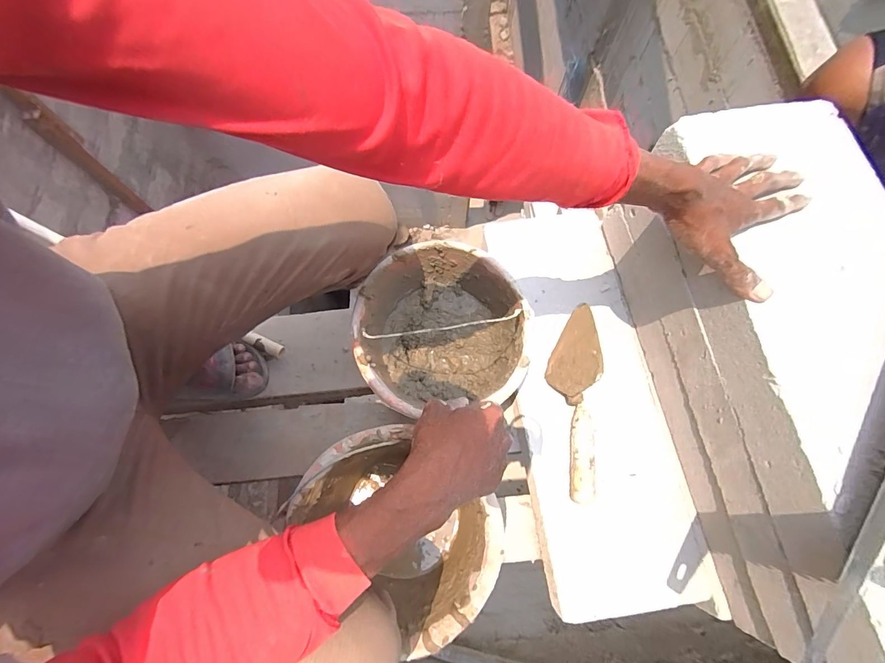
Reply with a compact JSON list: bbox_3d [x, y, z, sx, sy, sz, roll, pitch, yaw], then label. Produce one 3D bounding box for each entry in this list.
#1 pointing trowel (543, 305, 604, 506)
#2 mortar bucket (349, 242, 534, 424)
[{"bbox_3d":[0.187,0.087,0.571,0.066,0.051,0.287,7,71,2],"label":"pointing trowel"},{"bbox_3d":[-0.003,0.002,0.605,0.227,0.140,0.226,0,71,-1],"label":"mortar bucket"}]

